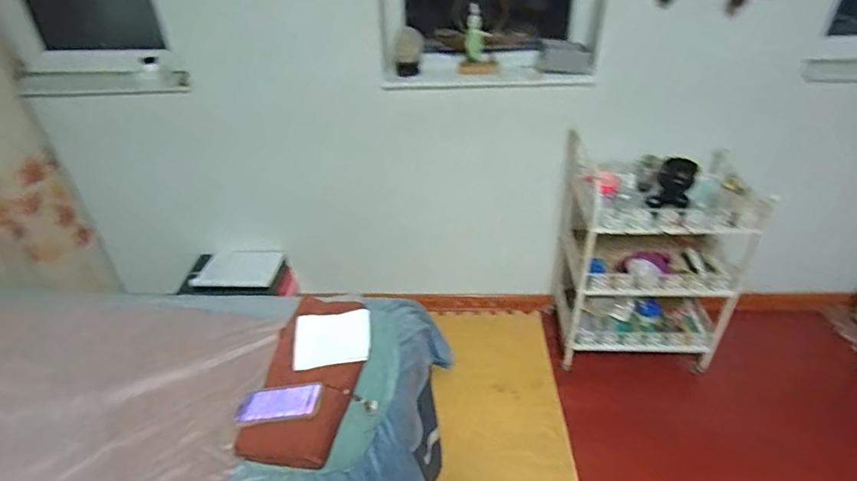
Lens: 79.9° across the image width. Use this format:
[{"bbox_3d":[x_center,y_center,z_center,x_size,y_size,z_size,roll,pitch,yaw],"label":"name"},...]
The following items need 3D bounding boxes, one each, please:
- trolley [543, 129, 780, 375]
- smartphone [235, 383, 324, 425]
[{"bbox_3d":[0.710,0.056,1.712,0.503,0.636,0.390,-3,35,0],"label":"trolley"},{"bbox_3d":[-0.270,0.297,0.929,0.158,0.010,0.086,-5,32,9],"label":"smartphone"}]

